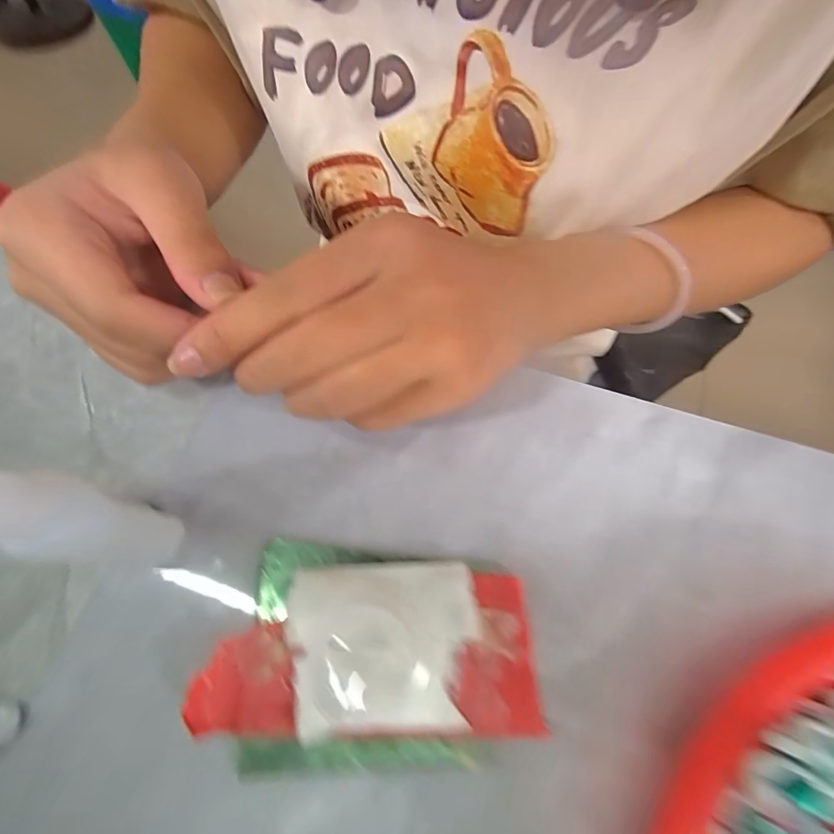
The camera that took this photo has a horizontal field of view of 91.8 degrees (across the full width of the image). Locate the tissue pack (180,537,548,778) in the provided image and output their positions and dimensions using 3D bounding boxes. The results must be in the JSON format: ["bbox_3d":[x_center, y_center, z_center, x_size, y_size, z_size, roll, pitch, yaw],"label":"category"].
[{"bbox_3d":[-0.014,0.078,0.132,0.101,0.008,0.063,7,65,3],"label":"tissue pack"}]

